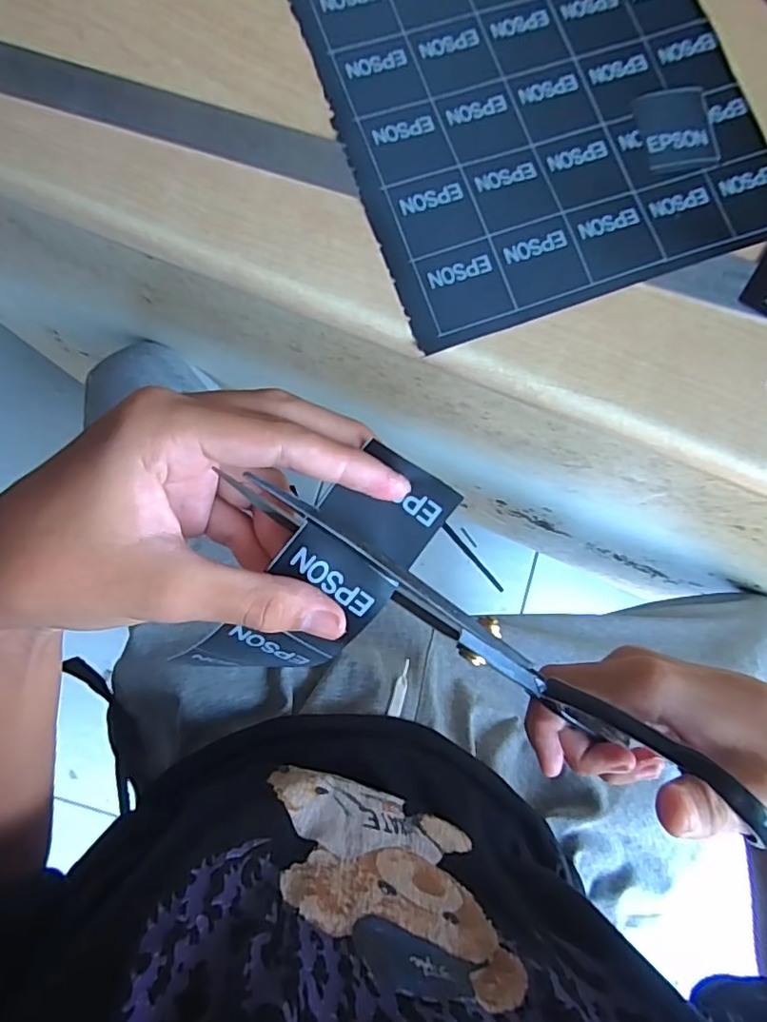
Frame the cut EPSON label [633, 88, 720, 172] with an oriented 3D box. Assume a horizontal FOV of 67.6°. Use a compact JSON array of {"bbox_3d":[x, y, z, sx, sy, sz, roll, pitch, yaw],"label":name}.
[{"bbox_3d":[0.153,-0.199,0.296,0.039,0.004,0.046,-8,83,-4],"label":"cut EPSON label"}]

